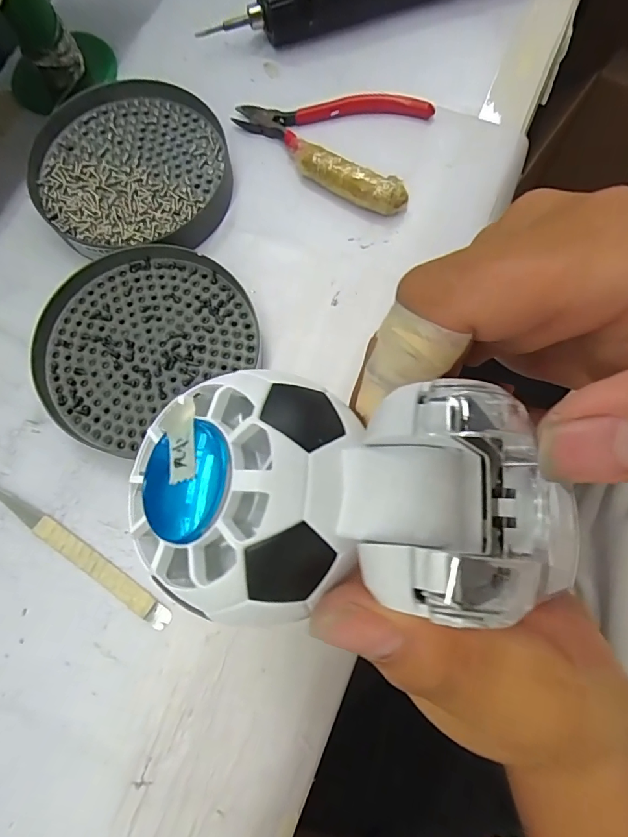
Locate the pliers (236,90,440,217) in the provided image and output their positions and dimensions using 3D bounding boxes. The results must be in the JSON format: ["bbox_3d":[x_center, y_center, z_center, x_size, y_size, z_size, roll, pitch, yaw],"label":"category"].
[{"bbox_3d":[0.007,-0.172,0.275,0.115,0.020,0.080,16,77,4],"label":"pliers"}]

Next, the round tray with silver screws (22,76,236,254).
[{"bbox_3d":[-0.108,-0.147,0.270,0.113,0.016,0.110,0,76,1],"label":"round tray with silver screws"}]

